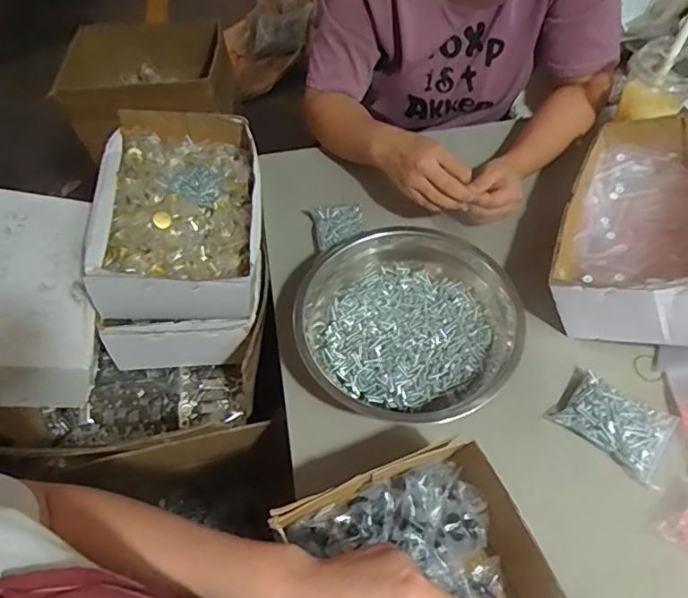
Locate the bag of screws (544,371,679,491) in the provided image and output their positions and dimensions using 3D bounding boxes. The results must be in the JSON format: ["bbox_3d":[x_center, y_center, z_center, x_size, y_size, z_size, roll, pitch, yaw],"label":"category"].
[{"bbox_3d":[0.298,0.136,0.589,0.120,0.036,0.078,34,65,23],"label":"bag of screws"}]

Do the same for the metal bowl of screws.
[{"bbox_3d":[0.076,0.027,0.640,0.251,0.077,0.257,-1,56,2],"label":"metal bowl of screws"}]

